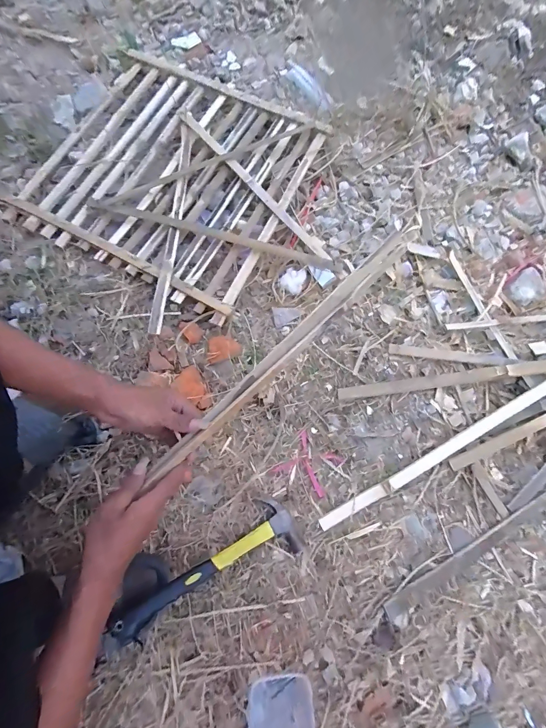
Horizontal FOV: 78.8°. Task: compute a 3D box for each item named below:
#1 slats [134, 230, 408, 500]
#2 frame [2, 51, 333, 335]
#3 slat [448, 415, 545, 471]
[{"bbox_3d":[0.008,-0.008,0.418,0.433,0.021,0.026,-44,80,-5],"label":"slats"},{"bbox_3d":[-0.170,-0.369,0.678,0.565,0.033,0.524,32,76,6],"label":"frame"},{"bbox_3d":[0.466,0.104,0.574,0.353,0.014,0.021,-22,77,-8],"label":"slat"}]

